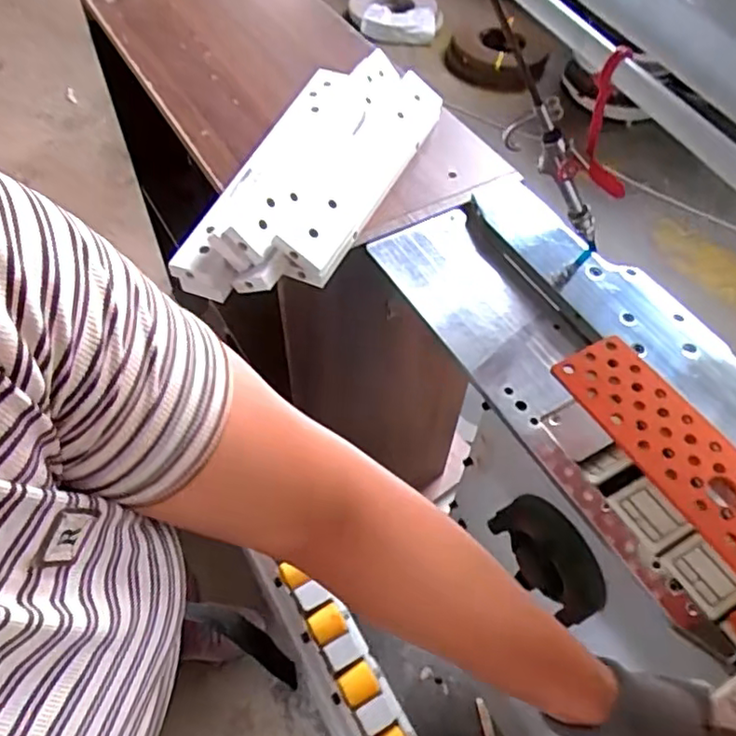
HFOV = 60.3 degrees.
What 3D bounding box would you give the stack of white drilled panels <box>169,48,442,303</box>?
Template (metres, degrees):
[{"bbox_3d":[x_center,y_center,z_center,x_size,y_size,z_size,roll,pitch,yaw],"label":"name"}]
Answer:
[{"bbox_3d":[-0.058,-0.238,0.786,0.175,0.070,0.444,19,57,12],"label":"stack of white drilled panels"}]

